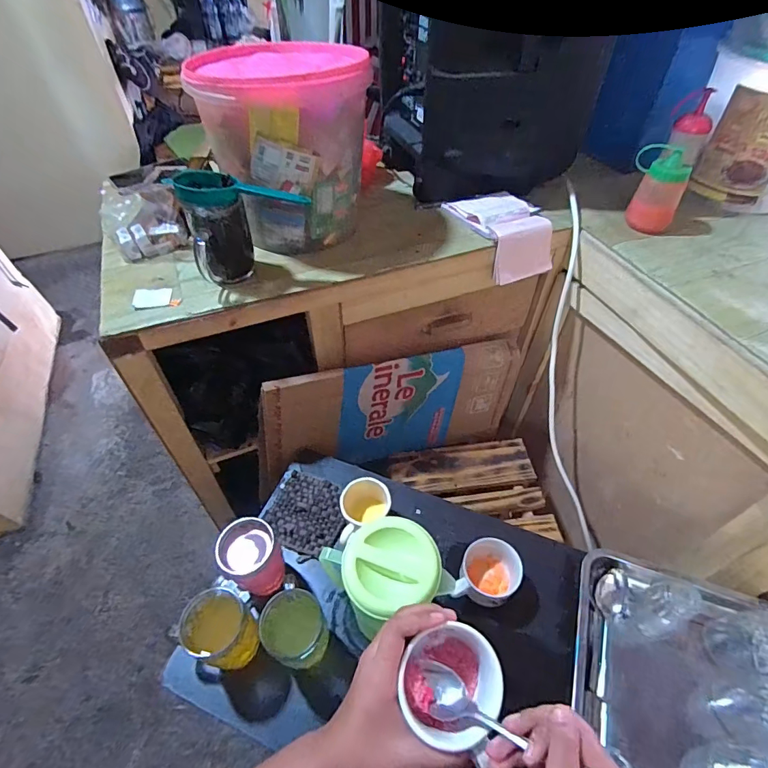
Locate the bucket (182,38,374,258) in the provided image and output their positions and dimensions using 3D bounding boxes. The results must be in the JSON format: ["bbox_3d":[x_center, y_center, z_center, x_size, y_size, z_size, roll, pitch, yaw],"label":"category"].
[{"bbox_3d":[-0.151,-0.377,0.686,0.232,0.227,0.243,-19,52,-14],"label":"bucket"}]

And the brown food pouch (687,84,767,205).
[{"bbox_3d":[0.622,-0.404,0.747,0.113,0.163,0.025,34,58,26],"label":"brown food pouch"}]

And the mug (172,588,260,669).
[{"bbox_3d":[-0.208,0.315,0.558,0.085,0.104,0.073,20,53,17],"label":"mug"}]

